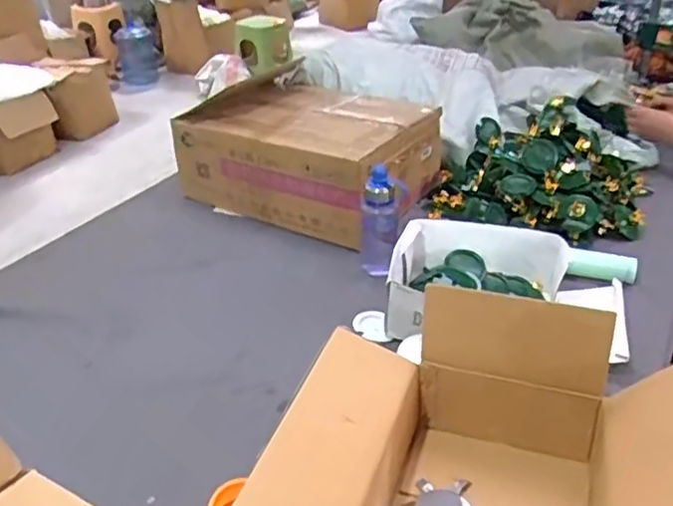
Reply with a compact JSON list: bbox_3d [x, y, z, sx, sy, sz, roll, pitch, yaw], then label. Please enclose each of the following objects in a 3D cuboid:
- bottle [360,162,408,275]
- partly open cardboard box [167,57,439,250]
[{"bbox_3d":[0.090,-0.066,1.229,0.081,0.217,0.071,0,32,4],"label":"bottle"},{"bbox_3d":[-0.051,-0.250,1.554,0.533,0.218,0.428,20,38,31],"label":"partly open cardboard box"}]

